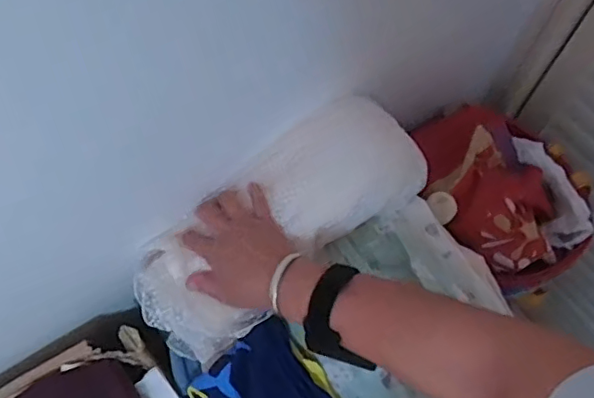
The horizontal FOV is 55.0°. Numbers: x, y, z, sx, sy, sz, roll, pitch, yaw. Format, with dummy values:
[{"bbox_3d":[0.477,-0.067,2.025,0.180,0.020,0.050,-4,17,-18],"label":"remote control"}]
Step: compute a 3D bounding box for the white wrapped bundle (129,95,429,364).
[{"bbox_3d":[-0.026,0.022,0.607,0.314,0.092,0.154,-38,71,-15],"label":"white wrapped bundle"}]

